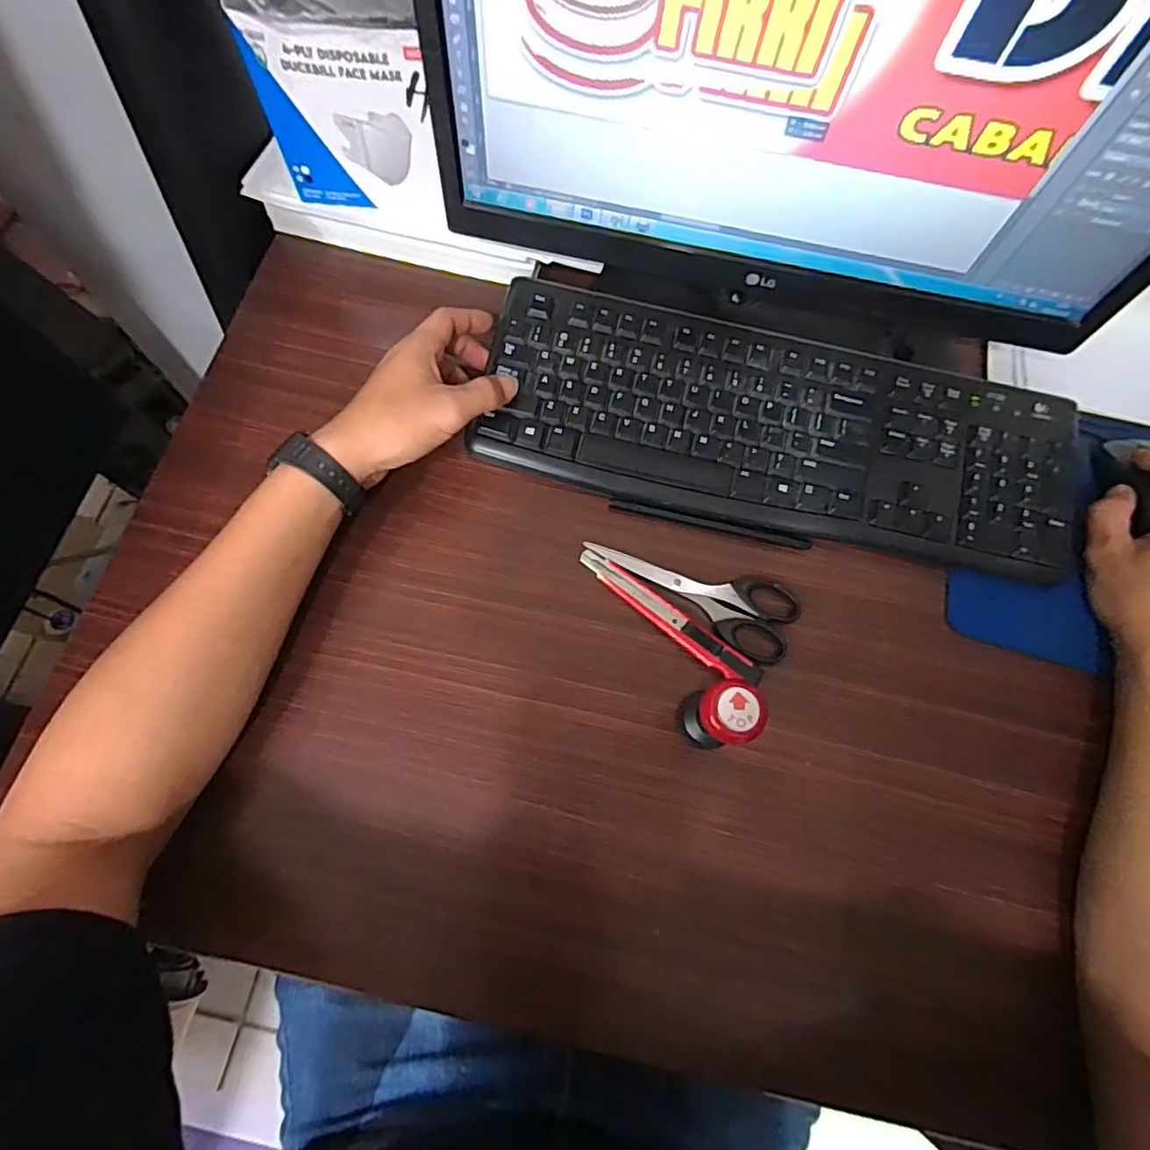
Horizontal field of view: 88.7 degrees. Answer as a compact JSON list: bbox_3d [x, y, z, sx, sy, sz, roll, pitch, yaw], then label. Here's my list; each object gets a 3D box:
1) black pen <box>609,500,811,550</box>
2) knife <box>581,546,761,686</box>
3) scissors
[{"bbox_3d":[0.098,-0.036,0.429,0.145,0.004,0.008,13,72,0],"label":"black pen"},{"bbox_3d":[0.063,0.029,0.400,0.143,0.014,0.019,37,74,8],"label":"knife"},{"bbox_3d":[0.082,0.009,0.412,0.151,0.009,0.055,25,72,4],"label":"scissors"}]

